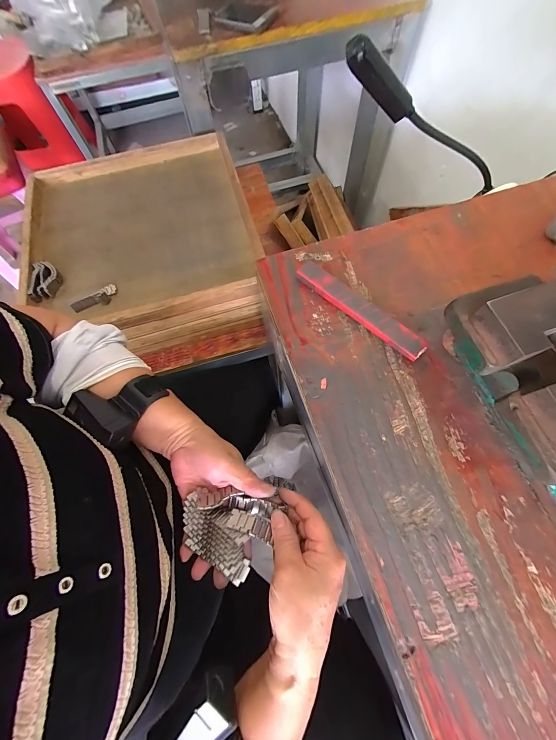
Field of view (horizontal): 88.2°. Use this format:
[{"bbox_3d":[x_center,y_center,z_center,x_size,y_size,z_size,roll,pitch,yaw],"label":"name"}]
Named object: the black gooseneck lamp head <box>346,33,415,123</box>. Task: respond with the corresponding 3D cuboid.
[{"bbox_3d":[0.094,-0.245,0.250,0.089,0.022,0.022,6,63,-38],"label":"black gooseneck lamp head"}]

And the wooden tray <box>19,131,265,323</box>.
[{"bbox_3d":[-0.255,-0.259,0.527,0.395,0.041,0.383,-15,69,-4],"label":"wooden tray"}]

